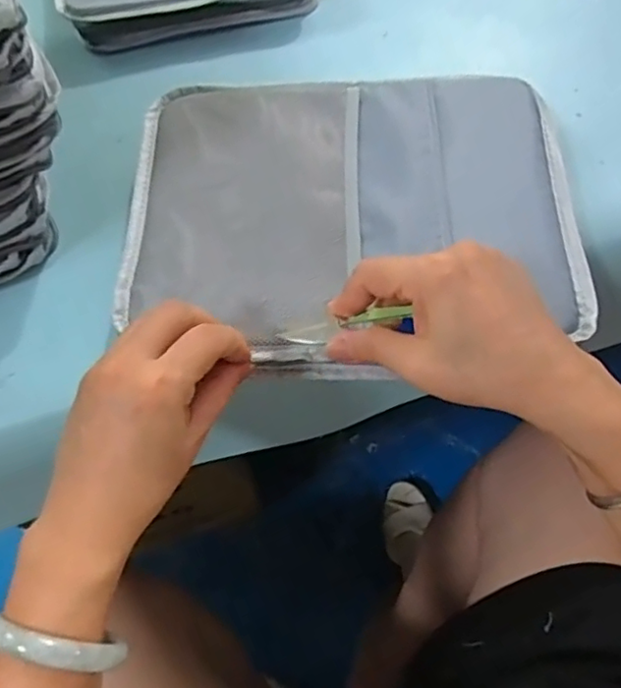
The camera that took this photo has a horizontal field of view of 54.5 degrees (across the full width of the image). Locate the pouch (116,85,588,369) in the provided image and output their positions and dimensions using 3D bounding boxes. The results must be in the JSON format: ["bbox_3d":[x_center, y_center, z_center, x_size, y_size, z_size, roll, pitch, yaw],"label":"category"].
[{"bbox_3d":[0.023,-0.089,0.396,0.288,0.021,0.210,1,64,2],"label":"pouch"}]

